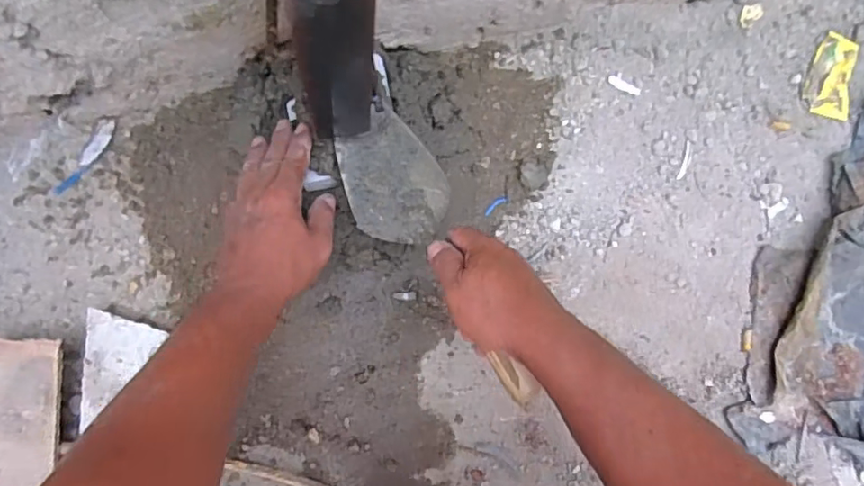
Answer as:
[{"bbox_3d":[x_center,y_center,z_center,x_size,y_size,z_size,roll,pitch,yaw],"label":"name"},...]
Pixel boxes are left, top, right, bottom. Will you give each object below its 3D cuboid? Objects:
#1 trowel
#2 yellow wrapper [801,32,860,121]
[{"bbox_3d":[0.002,0.008,0.477,0.090,0.044,0.277,-26,68,-9],"label":"trowel"},{"bbox_3d":[0.474,-0.199,0.667,0.057,0.012,0.094,14,83,-6],"label":"yellow wrapper"}]

